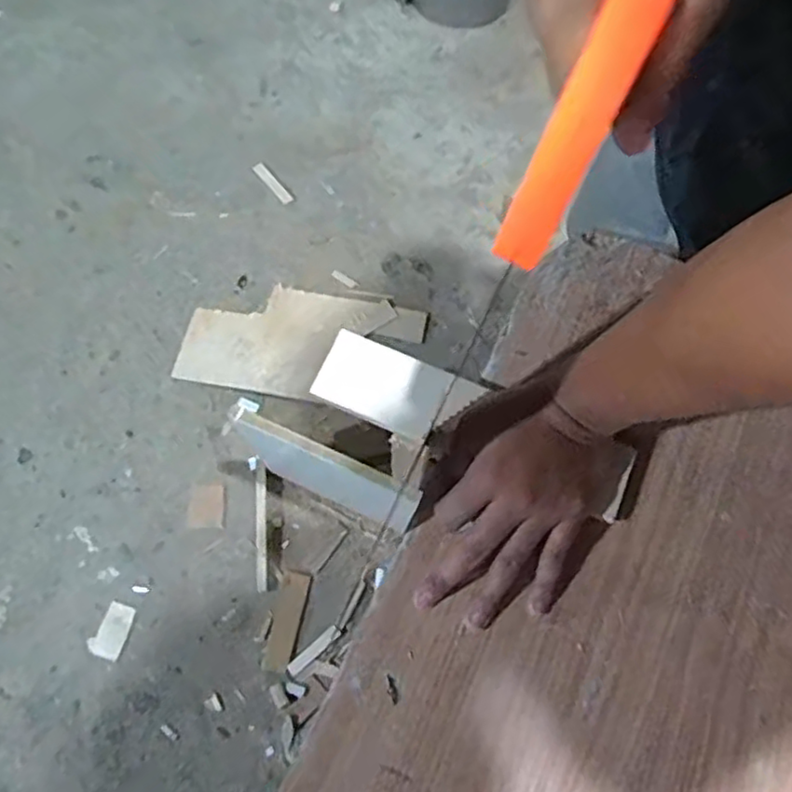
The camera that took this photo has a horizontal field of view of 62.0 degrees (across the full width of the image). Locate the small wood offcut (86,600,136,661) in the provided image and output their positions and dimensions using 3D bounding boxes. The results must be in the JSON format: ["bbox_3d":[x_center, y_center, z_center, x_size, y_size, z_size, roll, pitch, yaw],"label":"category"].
[{"bbox_3d":[-0.489,0.405,1.140,0.055,0.006,0.090,23,73,6],"label":"small wood offcut"}]

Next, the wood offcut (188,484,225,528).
[{"bbox_3d":[-0.347,0.201,1.208,0.064,0.010,0.079,-2,72,-2],"label":"wood offcut"}]

